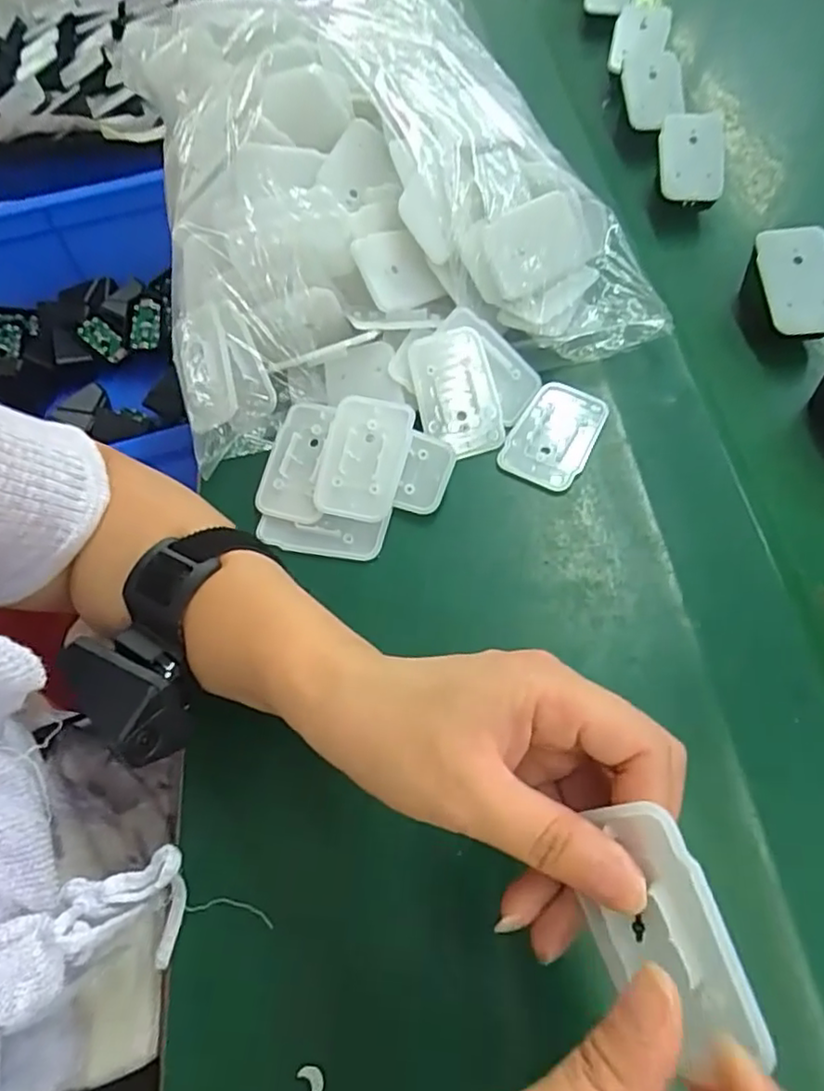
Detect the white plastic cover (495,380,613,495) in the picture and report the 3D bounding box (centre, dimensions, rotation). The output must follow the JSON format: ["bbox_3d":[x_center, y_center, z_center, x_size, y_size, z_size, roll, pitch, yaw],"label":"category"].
[{"bbox_3d":[0.081,-0.064,0.365,0.044,0.005,0.065,25,65,17],"label":"white plastic cover"}]

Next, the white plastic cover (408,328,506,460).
[{"bbox_3d":[0.025,-0.085,0.363,0.044,0.008,0.069,-16,99,-2],"label":"white plastic cover"}]

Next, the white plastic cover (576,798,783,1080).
[{"bbox_3d":[0.068,0.107,0.179,0.037,0.007,0.064,-31,67,27],"label":"white plastic cover"}]

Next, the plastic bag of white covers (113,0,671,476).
[{"bbox_3d":[-0.029,-0.237,0.412,0.277,0.119,0.307,-14,61,-4],"label":"plastic bag of white covers"}]

